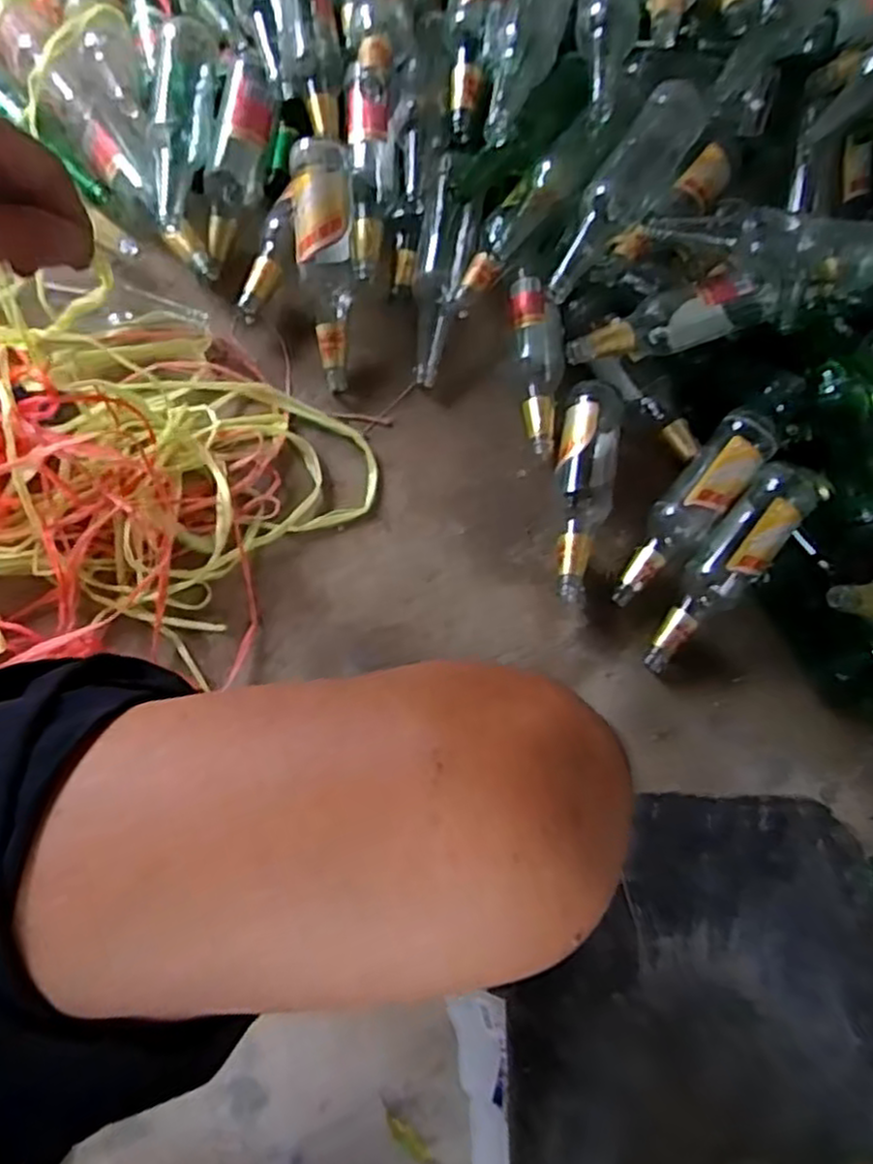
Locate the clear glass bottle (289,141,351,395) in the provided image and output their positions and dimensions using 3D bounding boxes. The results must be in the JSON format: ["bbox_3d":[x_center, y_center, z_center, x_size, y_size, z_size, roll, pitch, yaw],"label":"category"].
[{"bbox_3d":[-0.125,-0.359,0.834,0.066,0.065,0.273,-4,98,-3],"label":"clear glass bottle"}]

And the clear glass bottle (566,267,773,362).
[{"bbox_3d":[0.275,-0.304,0.854,0.276,0.062,0.060,-16,75,-14],"label":"clear glass bottle"}]

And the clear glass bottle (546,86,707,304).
[{"bbox_3d":[0.200,-0.420,0.811,0.063,0.075,0.273,36,89,10],"label":"clear glass bottle"}]

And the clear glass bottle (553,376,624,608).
[{"bbox_3d":[0.166,-0.109,0.848,0.078,0.060,0.267,16,70,-4],"label":"clear glass bottle"}]

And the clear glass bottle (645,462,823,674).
[{"bbox_3d":[0.320,-0.015,0.814,0.071,0.057,0.271,38,91,11],"label":"clear glass bottle"}]

